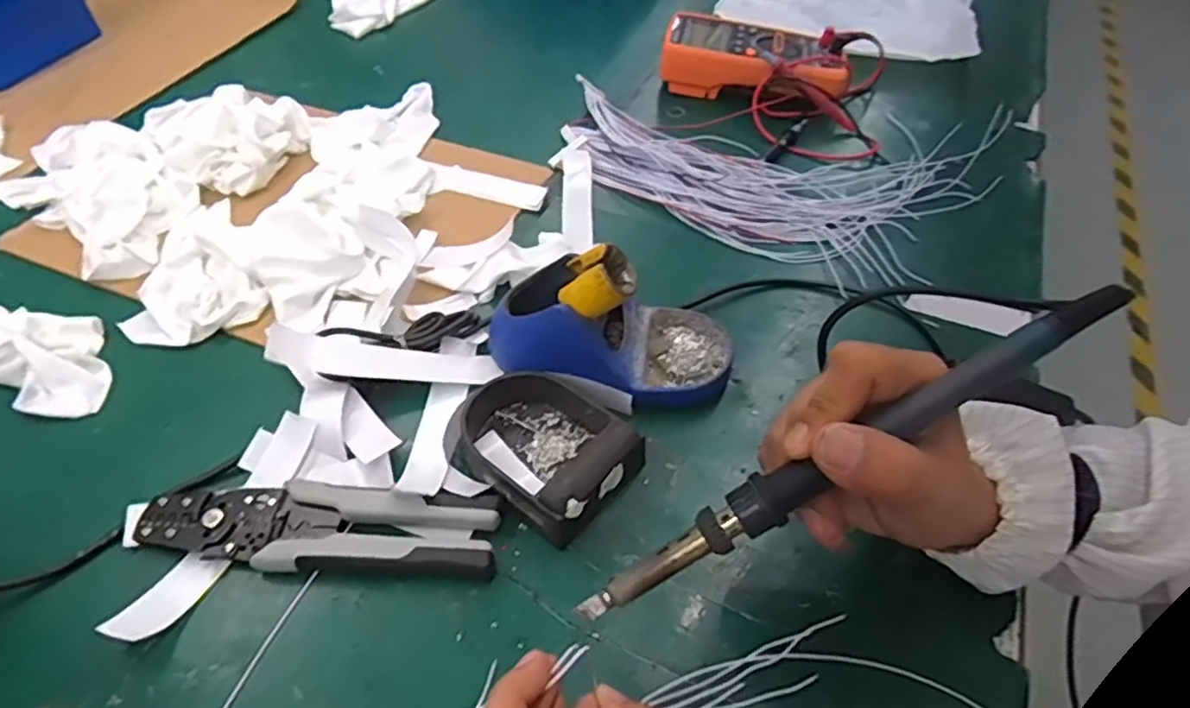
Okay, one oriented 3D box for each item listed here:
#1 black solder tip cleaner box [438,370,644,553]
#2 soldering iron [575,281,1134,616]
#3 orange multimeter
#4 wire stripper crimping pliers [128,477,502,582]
[{"bbox_3d":[-0.033,0.048,0.411,0.115,0.032,0.084,31,56,23],"label":"black solder tip cleaner box"},{"bbox_3d":[0.098,0.039,0.268,0.237,0.021,0.017,-32,54,1],"label":"soldering iron"},{"bbox_3d":[0.165,-0.303,0.713,0.189,0.053,0.101,18,52,14],"label":"orange multimeter"},{"bbox_3d":[-0.155,0.095,0.385,0.198,0.015,0.051,3,50,2],"label":"wire stripper crimping pliers"}]

